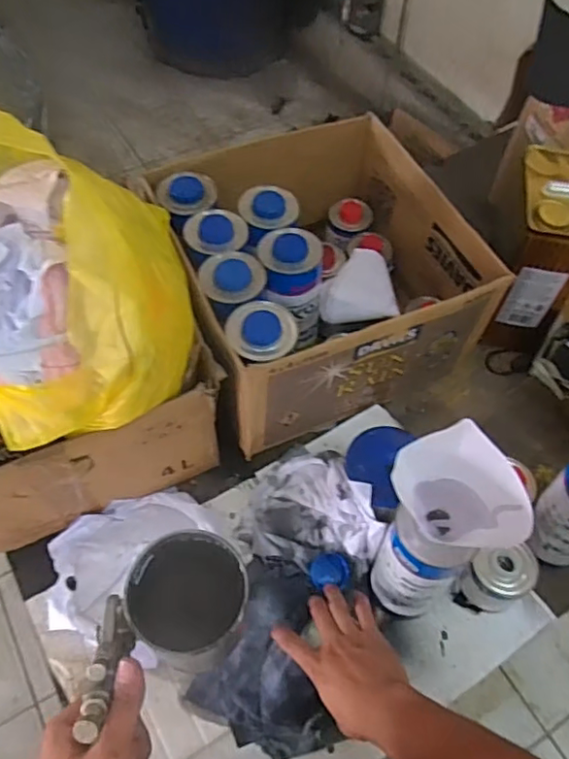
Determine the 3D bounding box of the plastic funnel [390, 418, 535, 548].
[{"bbox_3d":[0.159,0.111,0.546,0.087,0.076,0.116,-28,63,-19],"label":"plastic funnel"}]

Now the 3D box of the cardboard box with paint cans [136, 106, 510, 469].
[{"bbox_3d":[0.039,-0.157,0.855,0.381,0.199,0.381,-20,61,-15],"label":"cardboard box with paint cans"}]

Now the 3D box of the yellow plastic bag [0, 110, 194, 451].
[{"bbox_3d":[-0.218,-0.119,0.561,0.223,0.211,0.332,-4,58,-5],"label":"yellow plastic bag"}]

